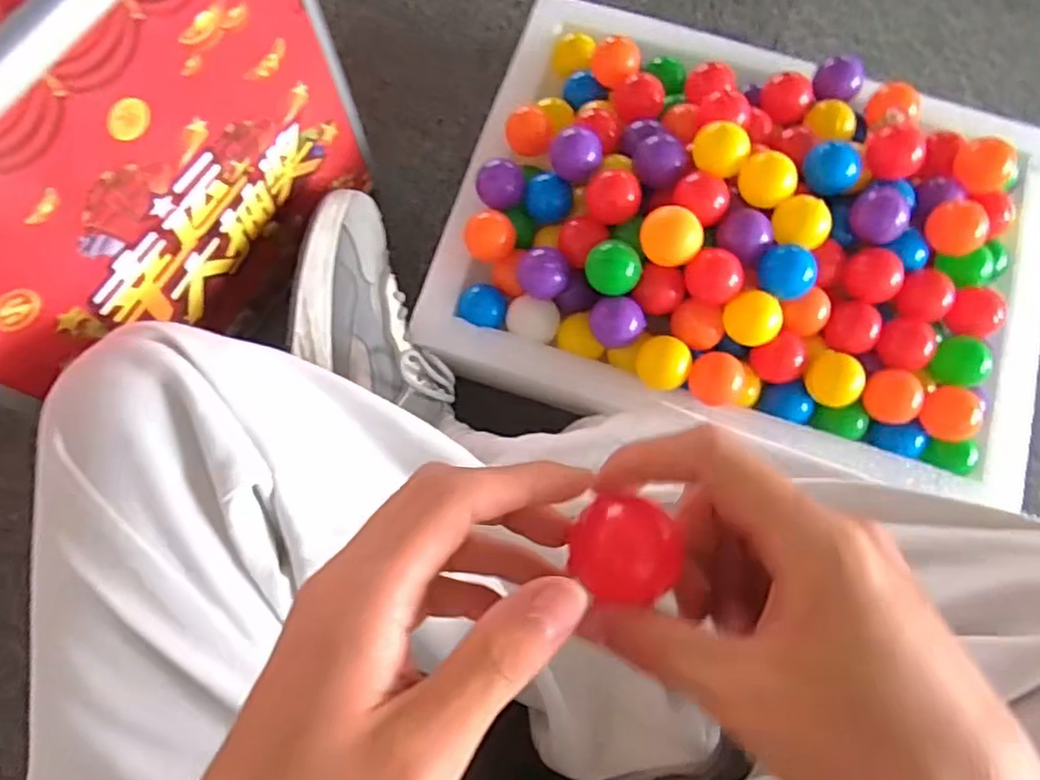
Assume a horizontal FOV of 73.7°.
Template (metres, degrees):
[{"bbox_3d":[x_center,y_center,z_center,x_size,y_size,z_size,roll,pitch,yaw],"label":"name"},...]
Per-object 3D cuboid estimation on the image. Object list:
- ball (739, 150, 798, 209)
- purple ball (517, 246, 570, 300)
[{"bbox_3d":[0.168,-0.141,0.481,0.036,0.036,0.034,0,74,1],"label":"ball"},{"bbox_3d":[0.016,-0.082,0.484,0.034,0.031,0.037,0,74,1],"label":"purple ball"}]

